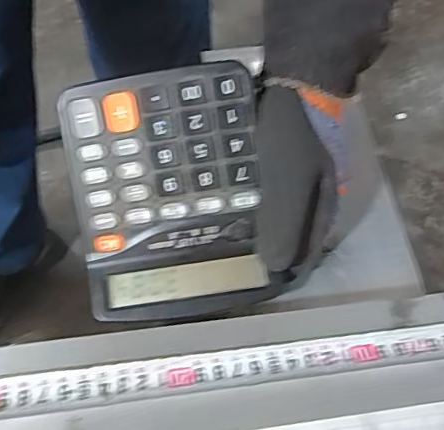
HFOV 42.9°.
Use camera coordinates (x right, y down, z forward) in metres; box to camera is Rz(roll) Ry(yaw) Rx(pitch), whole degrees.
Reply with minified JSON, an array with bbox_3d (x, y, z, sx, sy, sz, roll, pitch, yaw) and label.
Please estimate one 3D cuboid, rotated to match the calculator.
[{"bbox_3d":[-0.034,-0.012,0.334,0.109,0.016,0.141,-7,98,2],"label":"calculator"}]

